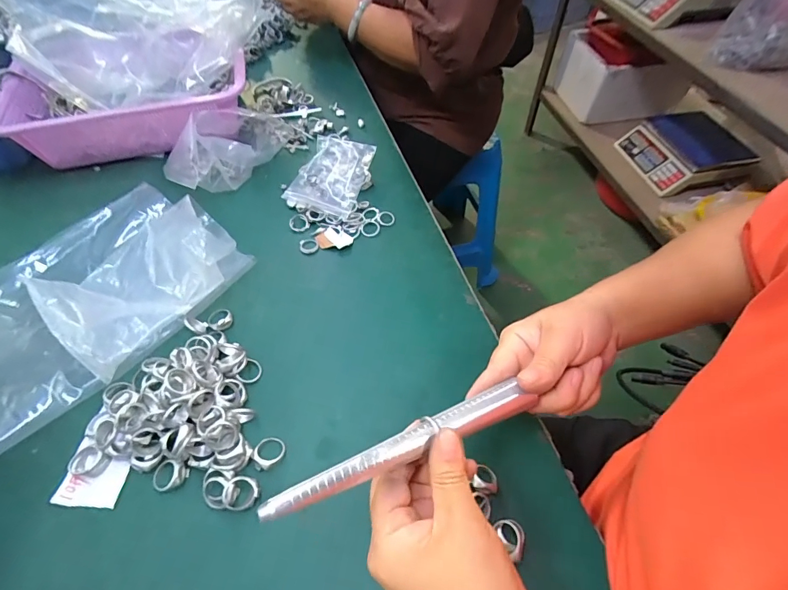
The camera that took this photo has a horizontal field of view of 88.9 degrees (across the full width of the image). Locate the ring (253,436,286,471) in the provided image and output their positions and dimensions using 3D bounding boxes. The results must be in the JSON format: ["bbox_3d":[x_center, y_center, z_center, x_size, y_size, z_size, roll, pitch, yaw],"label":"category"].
[{"bbox_3d":[-0.101,0.125,0.321,0.026,0.007,0.022,-34,62,-23],"label":"ring"}]

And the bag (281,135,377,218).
[{"bbox_3d":[-0.079,-0.157,0.511,0.087,0.027,0.130,16,55,9],"label":"bag"}]

